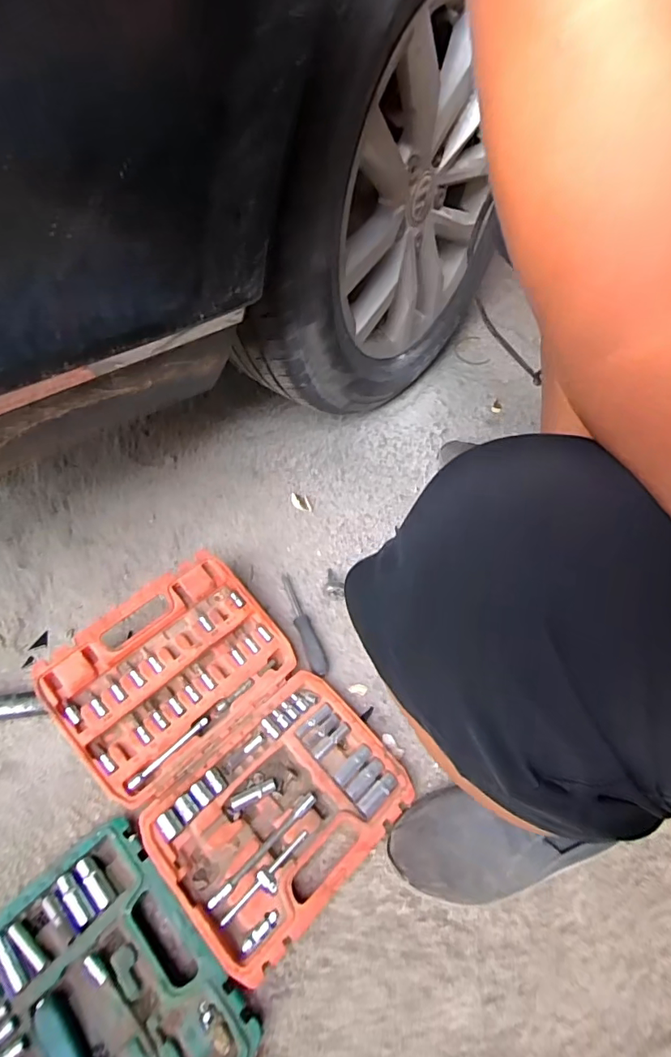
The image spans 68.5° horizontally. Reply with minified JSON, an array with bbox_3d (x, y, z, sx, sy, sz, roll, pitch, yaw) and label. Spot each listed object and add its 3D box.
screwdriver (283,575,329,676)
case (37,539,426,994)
[{"bbox_3d":[-0.043,0.125,0.662,0.024,0.020,0.152,-16,58,-13],"label":"screwdriver"},{"bbox_3d":[-0.125,0.226,0.552,0.249,0.078,0.368,-37,64,-24],"label":"case"}]

